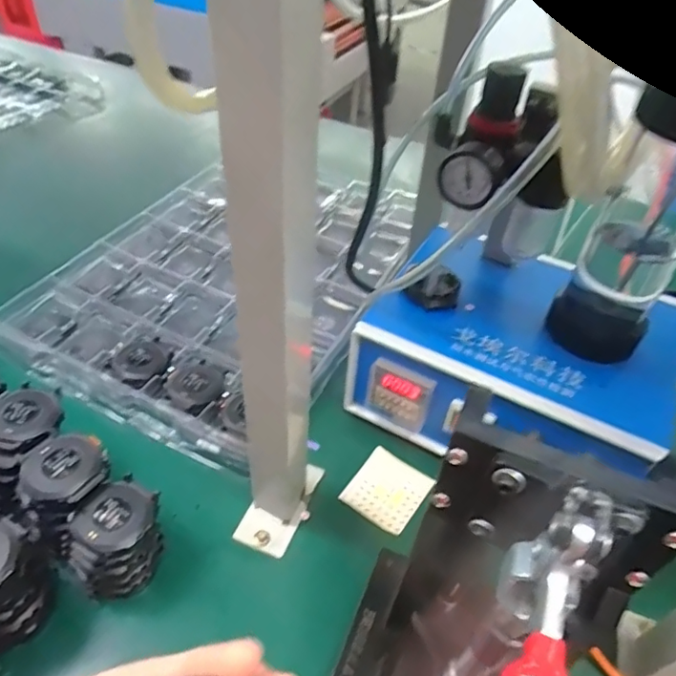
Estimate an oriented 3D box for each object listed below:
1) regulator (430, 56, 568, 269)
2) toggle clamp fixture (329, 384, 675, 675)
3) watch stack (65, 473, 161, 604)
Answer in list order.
[{"bbox_3d":[0.117,-0.114,0.408,0.098,0.131,0.066,1,44,-4],"label":"regulator"},{"bbox_3d":[0.056,0.137,0.251,0.112,0.205,0.155,28,49,22],"label":"toggle clamp fixture"},{"bbox_3d":[-0.144,0.137,0.360,0.046,0.068,0.060,34,51,26],"label":"watch stack"}]

